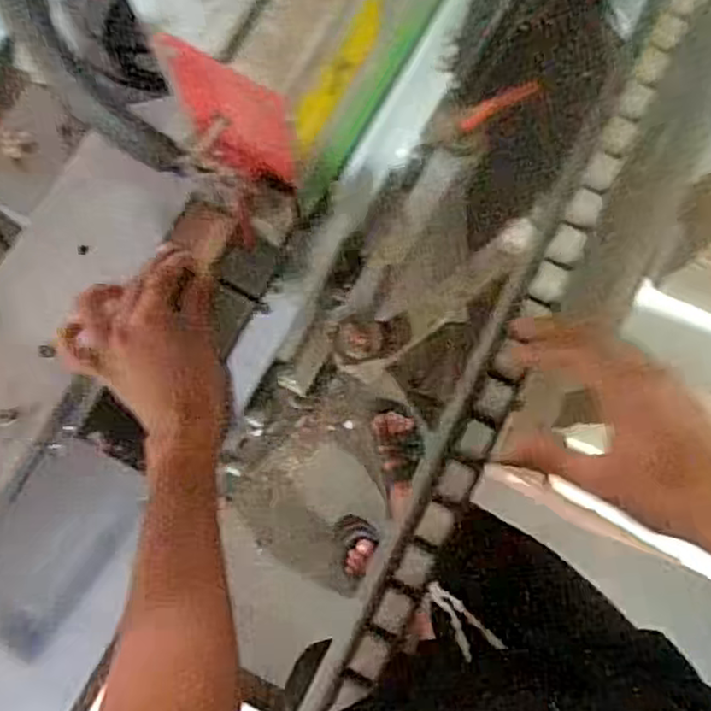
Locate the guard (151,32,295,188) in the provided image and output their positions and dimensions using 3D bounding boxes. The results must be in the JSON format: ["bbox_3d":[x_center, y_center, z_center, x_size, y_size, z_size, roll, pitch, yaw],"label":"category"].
[{"bbox_3d":[-0.082,-0.153,0.444,0.082,0.123,0.018,24,82,2],"label":"guard"}]

